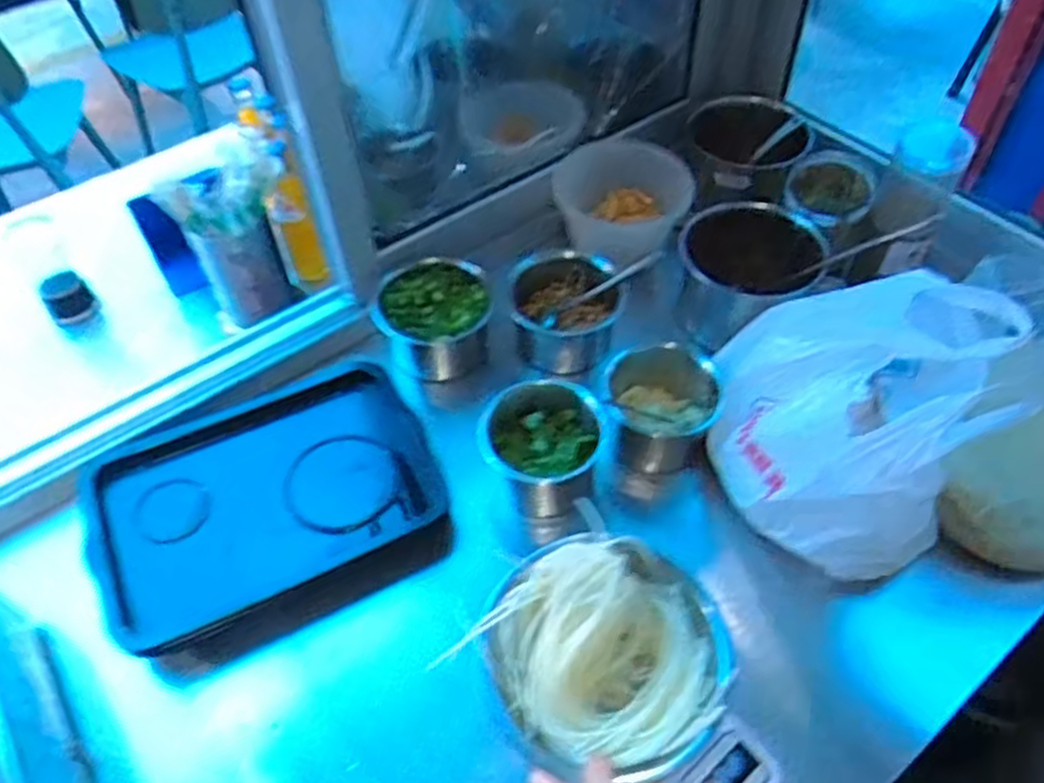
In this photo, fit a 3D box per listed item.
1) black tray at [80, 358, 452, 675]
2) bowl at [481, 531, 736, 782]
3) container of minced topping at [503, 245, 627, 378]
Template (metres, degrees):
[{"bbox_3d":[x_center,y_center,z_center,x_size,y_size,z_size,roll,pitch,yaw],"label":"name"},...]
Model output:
[{"bbox_3d":[-0.248,0.104,0.762,0.322,0.056,0.262,-20,53,-14],"label":"black tray"},{"bbox_3d":[0.062,0.194,0.580,0.173,0.075,0.175,-1,51,1],"label":"bowl"},{"bbox_3d":[0.051,-0.092,0.874,0.120,0.095,0.111,-1,51,1],"label":"container of minced topping"}]

